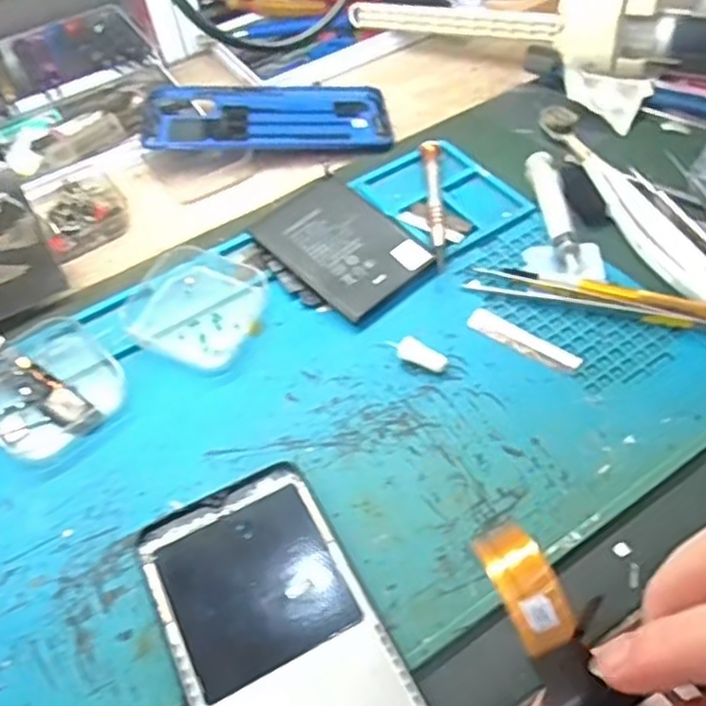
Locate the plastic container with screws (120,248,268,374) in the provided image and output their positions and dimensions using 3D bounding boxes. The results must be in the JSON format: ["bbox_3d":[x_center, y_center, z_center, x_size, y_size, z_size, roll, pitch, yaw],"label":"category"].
[{"bbox_3d":[-0.081,-0.028,0.370,0.063,0.018,0.069,17,55,18],"label":"plastic container with screws"}]

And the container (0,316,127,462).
[{"bbox_3d":[-0.149,0.013,0.340,0.061,0.023,0.065,-37,57,-22],"label":"container"}]

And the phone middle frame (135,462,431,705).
[{"bbox_3d":[-0.021,0.117,0.258,0.073,0.012,0.155,-25,55,-14],"label":"phone middle frame"}]

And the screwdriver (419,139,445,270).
[{"bbox_3d":[0.047,-0.088,0.411,0.011,0.011,0.111,-2,51,4],"label":"screwdriver"}]

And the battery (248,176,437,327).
[{"bbox_3d":[-0.006,-0.061,0.388,0.062,0.005,0.088,-39,65,-18],"label":"battery"}]

